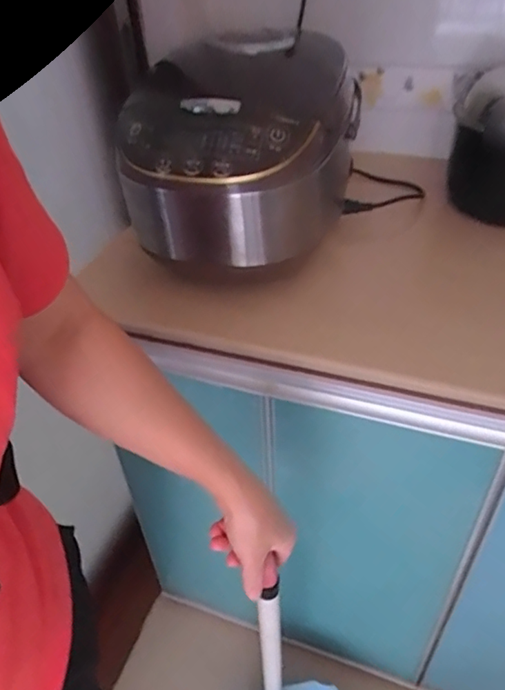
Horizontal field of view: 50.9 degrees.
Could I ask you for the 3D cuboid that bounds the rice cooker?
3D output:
[{"bbox_3d":[-0.007,-0.253,0.665,0.227,0.193,0.305,12,45,17],"label":"rice cooker"}]

